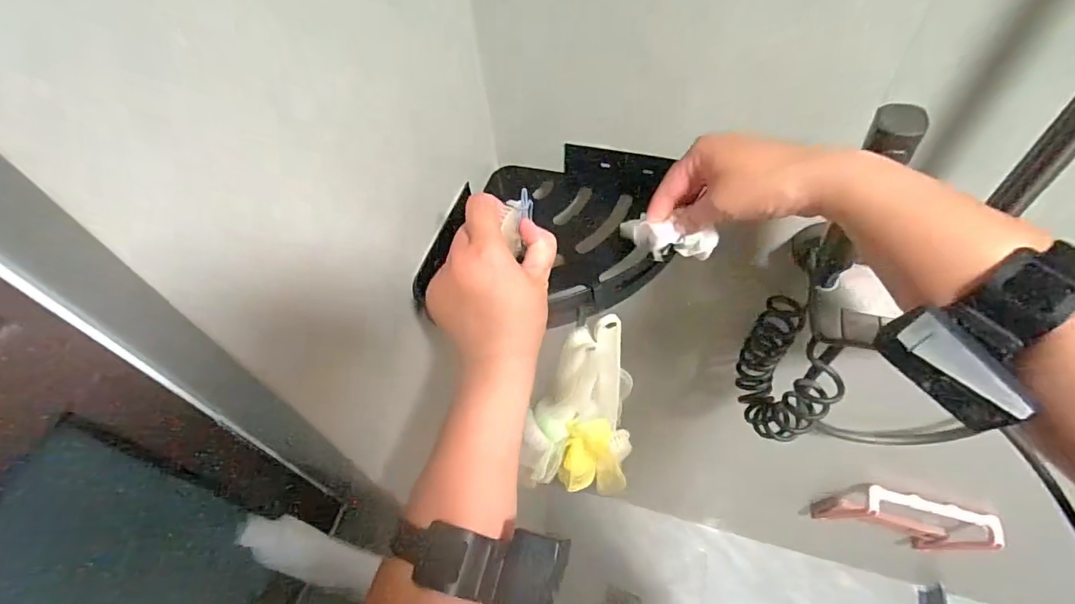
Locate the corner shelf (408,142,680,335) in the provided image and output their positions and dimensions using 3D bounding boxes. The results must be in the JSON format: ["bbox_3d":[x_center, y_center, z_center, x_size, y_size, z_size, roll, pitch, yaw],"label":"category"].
[{"bbox_3d":[0.019,-0.072,0.458,0.194,0.040,0.214,10,55,13],"label":"corner shelf"}]

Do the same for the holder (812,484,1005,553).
[{"bbox_3d":[0.718,0.434,0.956,0.252,0.223,0.069,8,54,11],"label":"holder"}]

